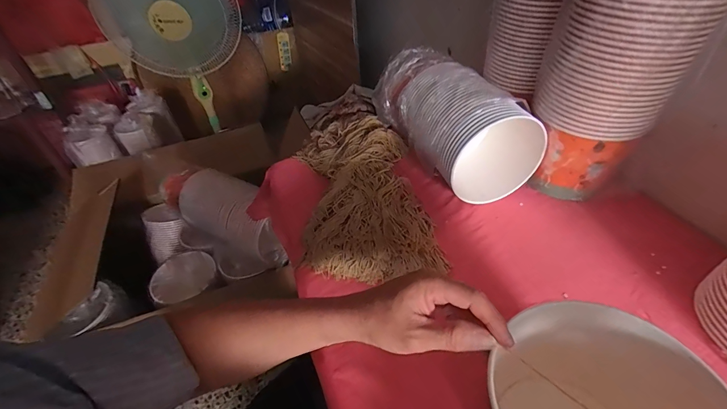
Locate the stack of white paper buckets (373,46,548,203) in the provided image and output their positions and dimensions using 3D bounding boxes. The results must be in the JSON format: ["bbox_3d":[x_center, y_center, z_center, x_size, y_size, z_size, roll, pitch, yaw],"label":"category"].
[{"bbox_3d":[0.148,-0.177,0.654,0.166,0.165,0.357,-16,44,-12],"label":"stack of white paper buckets"}]

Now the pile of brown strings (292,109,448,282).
[{"bbox_3d":[-0.012,-0.038,0.604,0.208,0.065,0.363,-9,43,-5],"label":"pile of brown strings"}]

